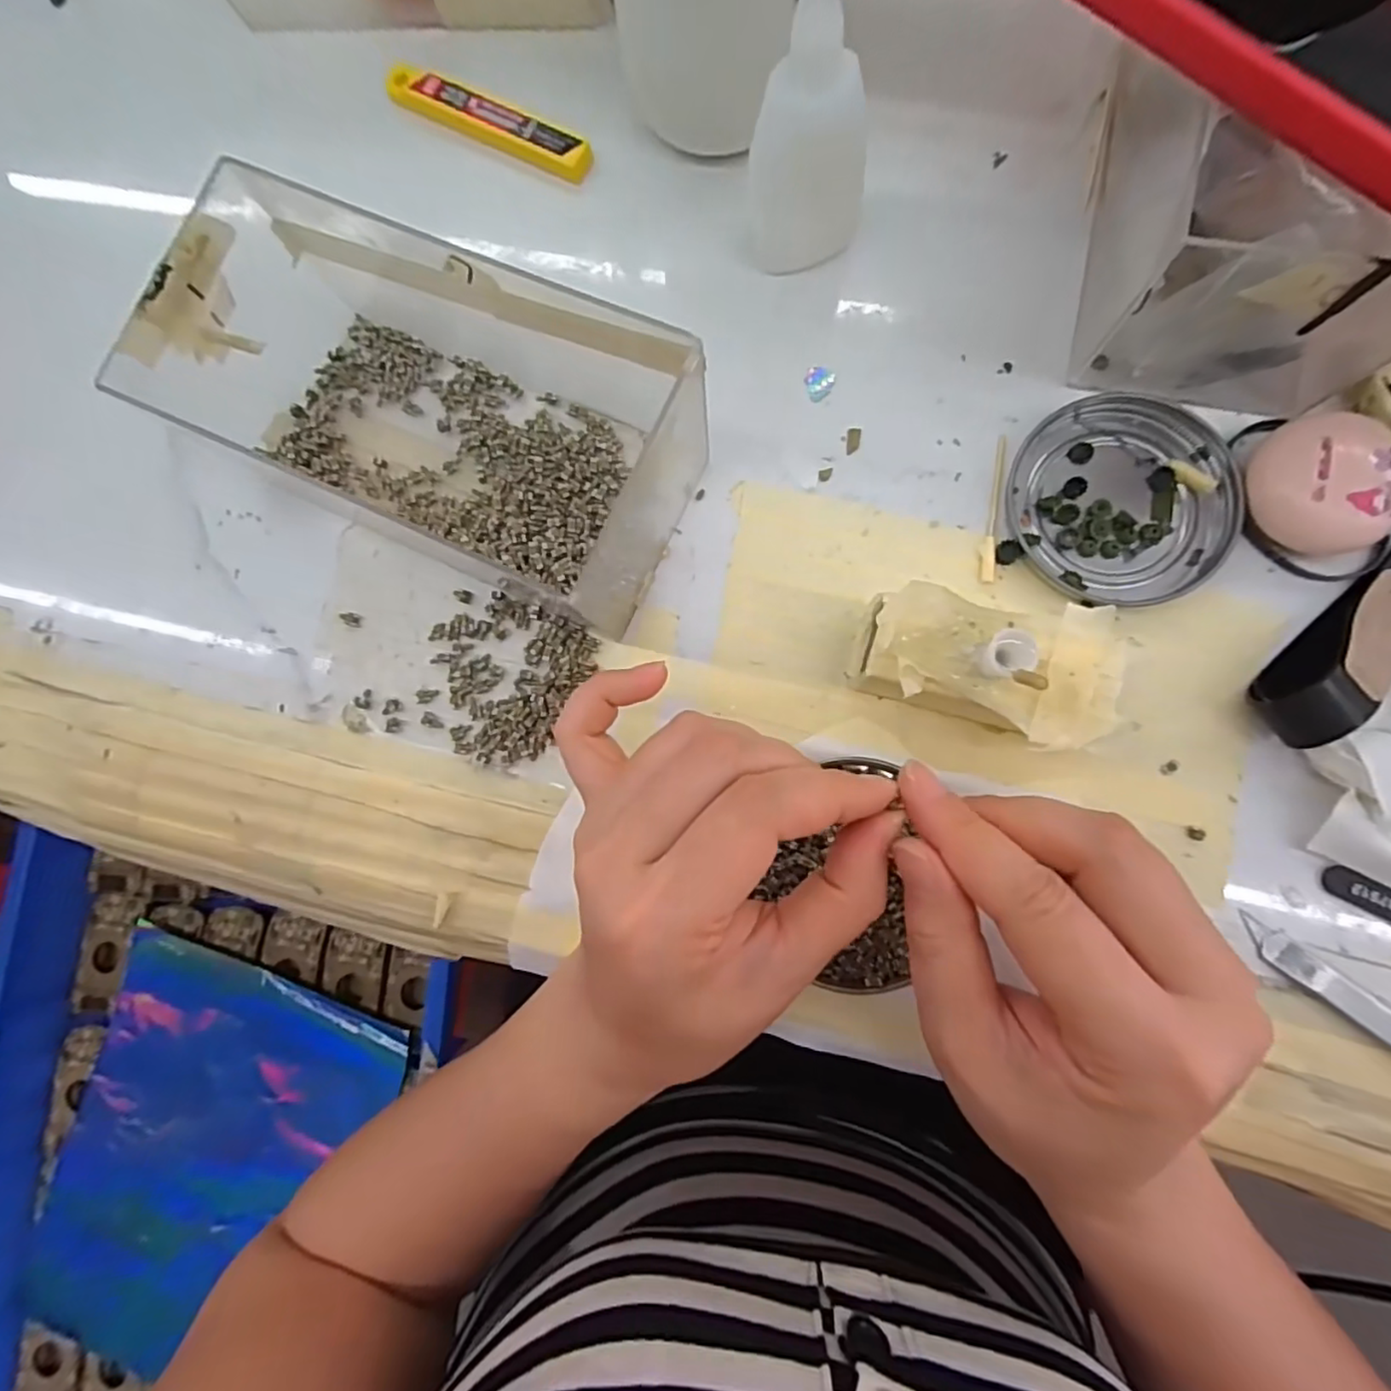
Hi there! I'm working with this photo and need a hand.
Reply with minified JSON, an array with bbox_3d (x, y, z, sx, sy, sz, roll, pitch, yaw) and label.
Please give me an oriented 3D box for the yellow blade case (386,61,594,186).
[{"bbox_3d":[-0.091,-0.252,0.281,0.100,0.009,0.018,28,86,8],"label":"yellow blade case"}]

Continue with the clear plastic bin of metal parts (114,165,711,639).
[{"bbox_3d":[-0.091,-0.110,0.235,0.183,0.068,0.103,25,86,8],"label":"clear plastic bin of metal parts"}]

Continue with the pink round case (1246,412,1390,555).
[{"bbox_3d":[0.220,-0.073,0.224,0.042,0.023,0.046,-1,83,5],"label":"pink round case"}]

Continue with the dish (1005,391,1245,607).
[{"bbox_3d":[0.159,-0.074,0.239,0.076,0.008,0.077,-1,83,5],"label":"dish"}]

